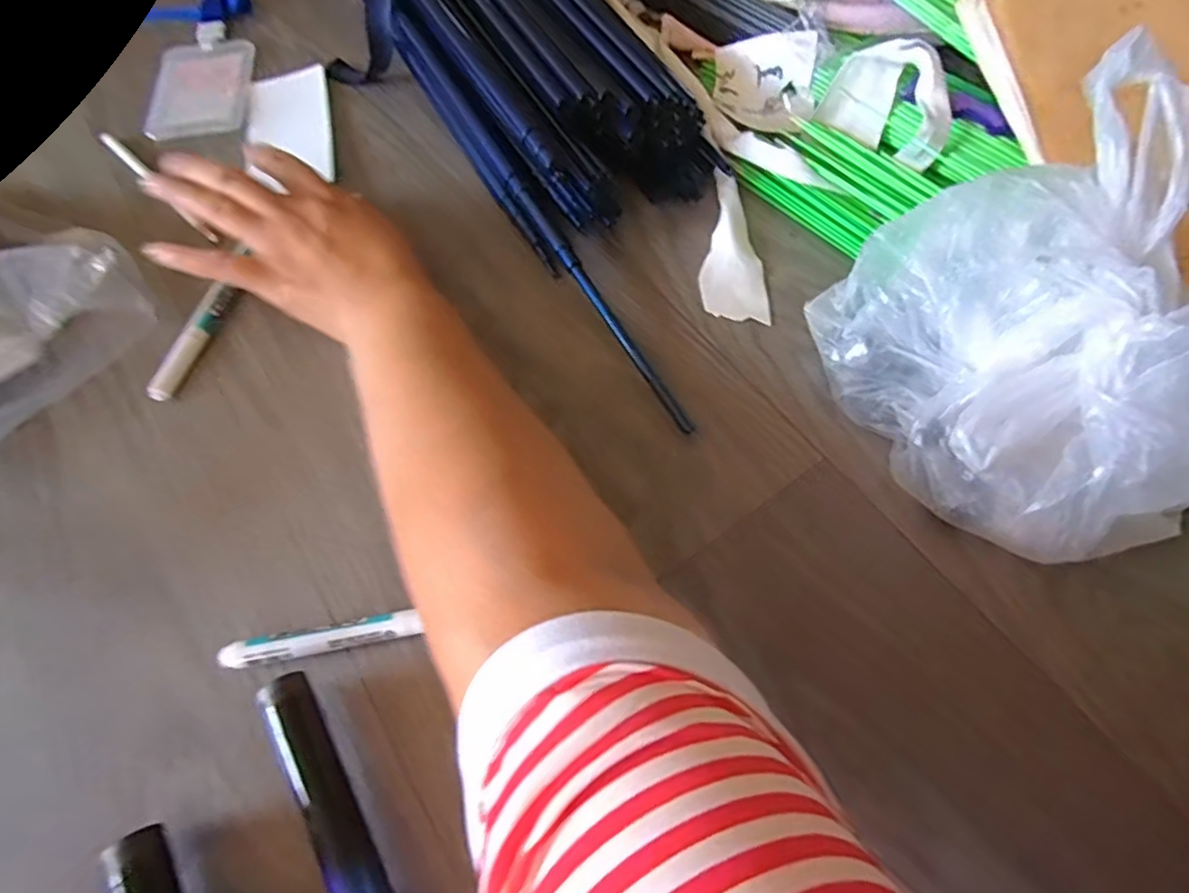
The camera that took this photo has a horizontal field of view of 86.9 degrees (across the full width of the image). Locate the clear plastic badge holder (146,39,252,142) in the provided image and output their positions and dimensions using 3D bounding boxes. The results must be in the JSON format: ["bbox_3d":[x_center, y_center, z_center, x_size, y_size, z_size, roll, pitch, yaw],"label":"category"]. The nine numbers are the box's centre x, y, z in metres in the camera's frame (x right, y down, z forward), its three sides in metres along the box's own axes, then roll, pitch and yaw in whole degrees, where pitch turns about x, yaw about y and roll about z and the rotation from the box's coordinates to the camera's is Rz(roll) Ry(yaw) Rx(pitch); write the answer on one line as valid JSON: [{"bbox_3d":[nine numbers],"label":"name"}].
[{"bbox_3d":[-0.305,-0.279,0.485,0.075,0.004,0.111,-8,62,-3],"label":"clear plastic badge holder"}]

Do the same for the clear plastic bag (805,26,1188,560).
[{"bbox_3d":[0.193,-0.043,0.280,0.126,0.129,0.171,-13,62,-5],"label":"clear plastic bag"}]

